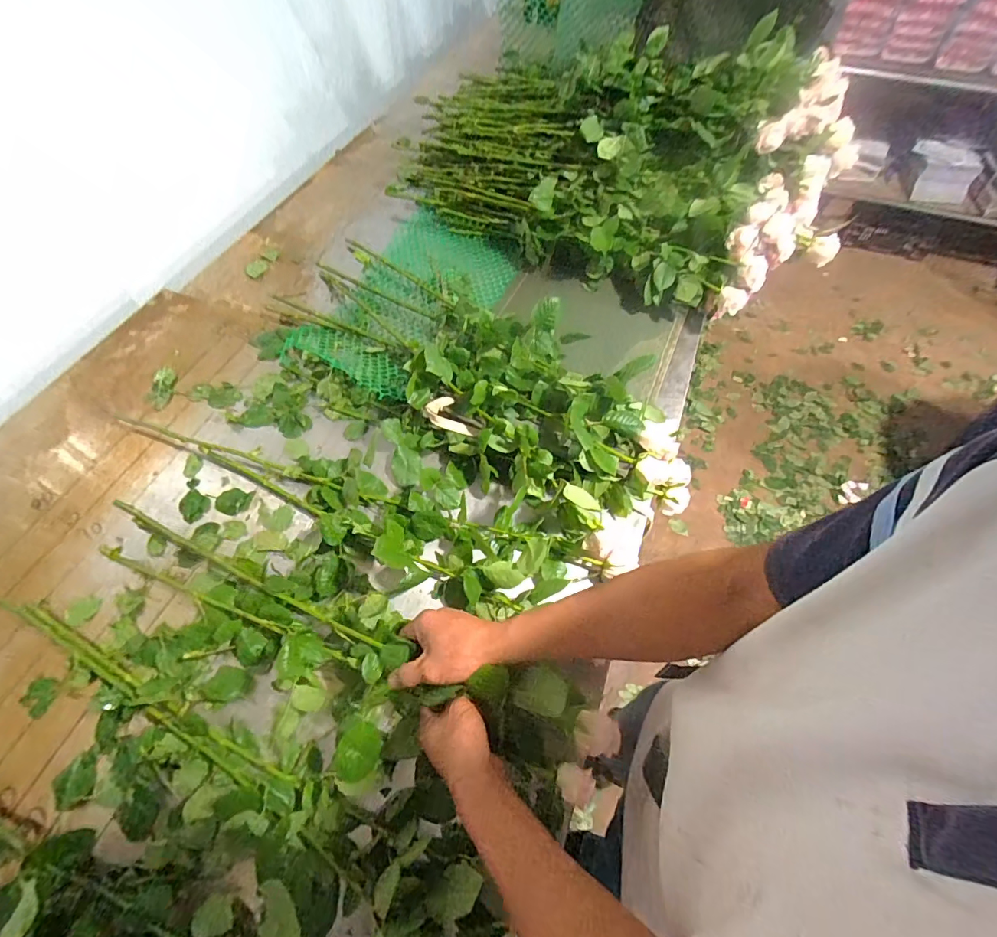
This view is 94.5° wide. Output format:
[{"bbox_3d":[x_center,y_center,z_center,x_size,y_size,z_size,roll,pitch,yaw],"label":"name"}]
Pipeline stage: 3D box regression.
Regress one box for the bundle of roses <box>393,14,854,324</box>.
[{"bbox_3d":[0.211,-0.641,0.938,0.921,0.294,0.402,33,65,16],"label":"bundle of roses"}]

